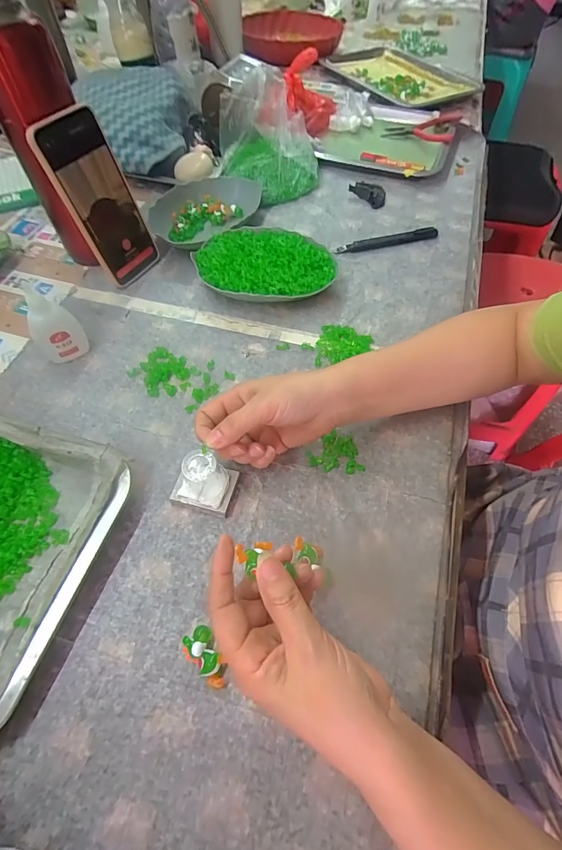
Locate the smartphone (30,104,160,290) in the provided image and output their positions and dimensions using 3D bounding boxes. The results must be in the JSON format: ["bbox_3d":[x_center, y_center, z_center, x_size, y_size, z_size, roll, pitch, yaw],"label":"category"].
[{"bbox_3d":[-0.194,-0.242,0.426,0.013,0.164,0.076,24,63,28],"label":"smartphone"}]

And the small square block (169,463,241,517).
[{"bbox_3d":[-0.065,0.052,0.332,0.048,0.017,0.039,13,61,8],"label":"small square block"}]

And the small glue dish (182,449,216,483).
[{"bbox_3d":[-0.064,0.031,0.300,0.026,0.004,0.026,1,58,-1],"label":"small glue dish"}]

